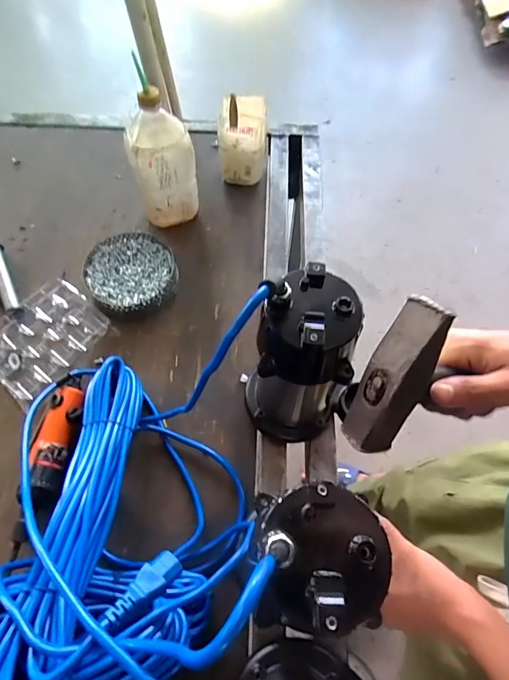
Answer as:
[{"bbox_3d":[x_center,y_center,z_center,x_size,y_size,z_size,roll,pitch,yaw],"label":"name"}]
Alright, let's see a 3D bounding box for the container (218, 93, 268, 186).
[{"bbox_3d":[-0.021,-0.353,0.728,0.076,0.121,0.109,3,61,1],"label":"container"}]

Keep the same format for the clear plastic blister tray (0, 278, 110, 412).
[{"bbox_3d":[-0.303,-0.005,0.582,0.133,0.024,0.166,33,65,16],"label":"clear plastic blister tray"}]

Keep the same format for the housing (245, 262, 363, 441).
[{"bbox_3d":[0.049,0.031,0.423,0.098,0.226,0.090,1,61,-1],"label":"housing"}]

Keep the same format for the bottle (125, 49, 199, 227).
[{"bbox_3d":[-0.141,-0.274,0.628,0.094,0.208,0.068,-14,62,-9],"label":"bottle"}]

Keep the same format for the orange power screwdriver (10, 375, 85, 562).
[{"bbox_3d":[-0.245,0.137,0.490,0.049,0.037,0.201,7,61,3],"label":"orange power screwdriver"}]

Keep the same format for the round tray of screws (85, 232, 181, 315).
[{"bbox_3d":[-0.189,-0.099,0.627,0.138,0.038,0.132,1,61,-1],"label":"round tray of screws"}]

